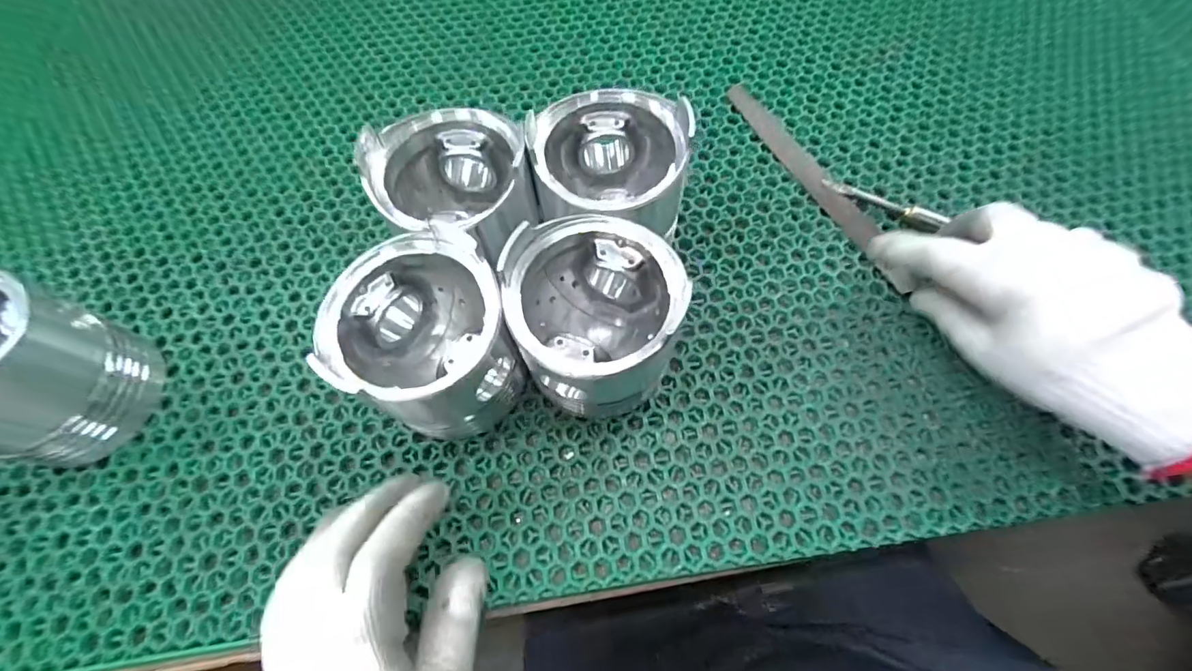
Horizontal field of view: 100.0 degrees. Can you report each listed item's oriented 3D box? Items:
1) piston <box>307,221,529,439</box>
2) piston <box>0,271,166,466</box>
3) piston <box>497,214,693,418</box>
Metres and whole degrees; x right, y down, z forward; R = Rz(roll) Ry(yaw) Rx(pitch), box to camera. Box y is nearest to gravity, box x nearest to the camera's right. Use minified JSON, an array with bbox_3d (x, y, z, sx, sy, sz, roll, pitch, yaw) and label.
[{"bbox_3d":[-0.086,0.002,0.271,0.090,0.085,0.086,-1,67,2],"label":"piston"},{"bbox_3d":[-0.312,0.019,0.268,0.079,0.095,0.080,13,68,7],"label":"piston"},{"bbox_3d":[0.002,-0.006,0.267,0.086,0.093,0.079,-1,67,2],"label":"piston"}]

